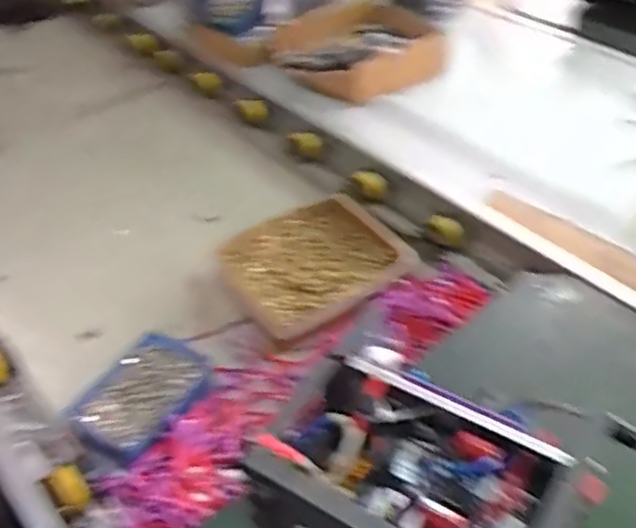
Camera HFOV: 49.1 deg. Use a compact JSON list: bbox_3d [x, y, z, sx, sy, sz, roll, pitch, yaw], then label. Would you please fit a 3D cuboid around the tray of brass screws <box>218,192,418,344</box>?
[{"bbox_3d":[-0.005,-0.003,0.951,0.230,0.041,0.211,-26,48,-23],"label":"tray of brass screws"}]

